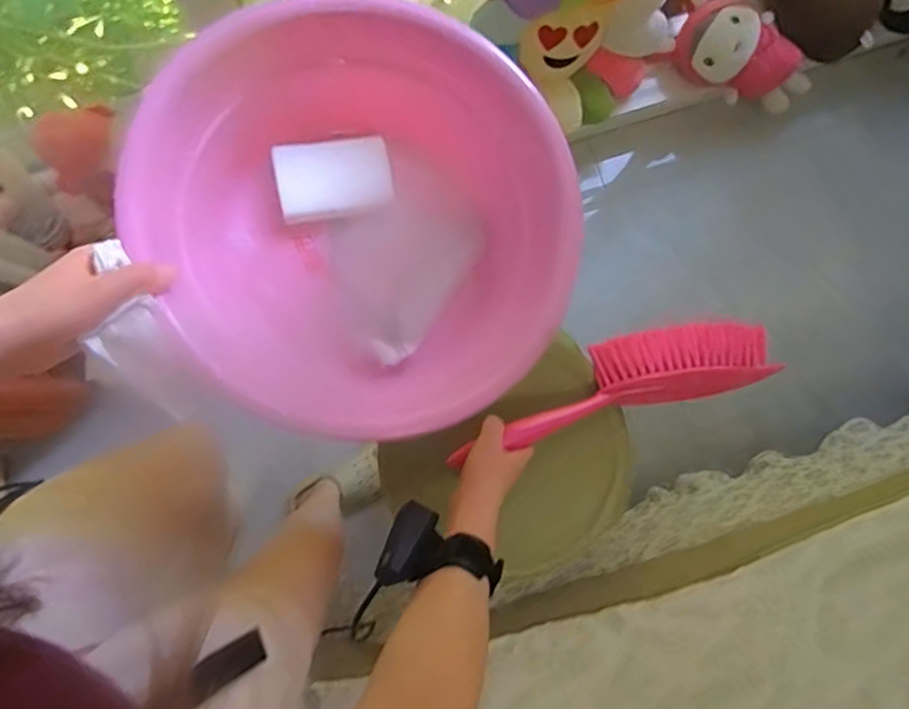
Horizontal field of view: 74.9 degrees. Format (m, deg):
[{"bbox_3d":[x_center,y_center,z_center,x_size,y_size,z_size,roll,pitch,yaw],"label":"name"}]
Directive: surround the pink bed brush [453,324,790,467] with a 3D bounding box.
[{"bbox_3d":[0.181,0.035,0.674,0.374,0.038,0.101,-19,73,-8],"label":"pink bed brush"}]

